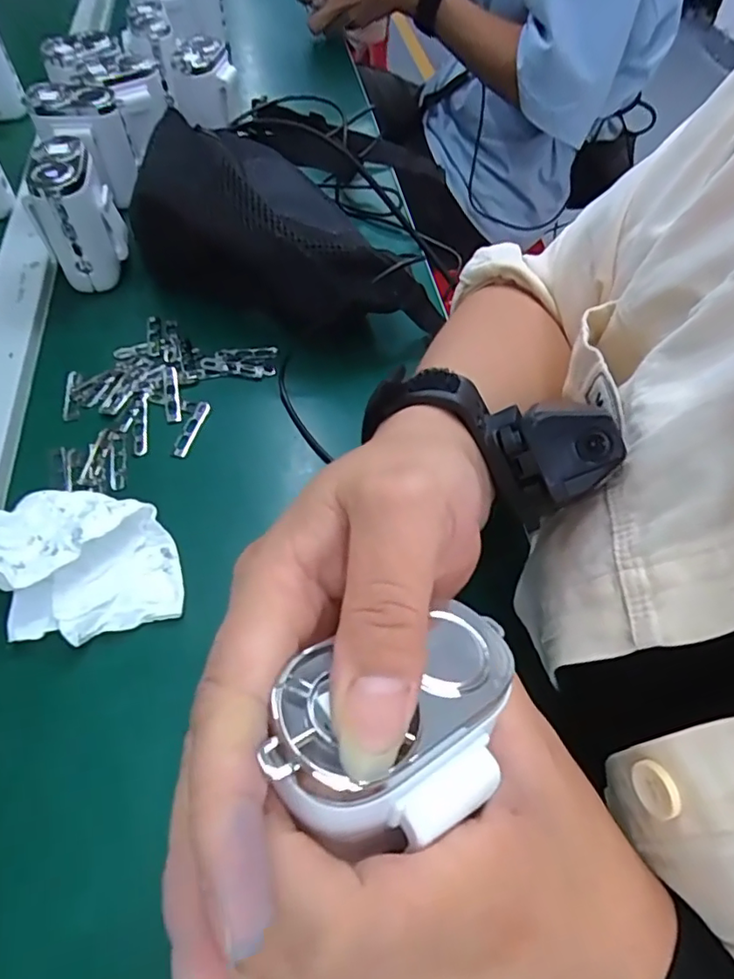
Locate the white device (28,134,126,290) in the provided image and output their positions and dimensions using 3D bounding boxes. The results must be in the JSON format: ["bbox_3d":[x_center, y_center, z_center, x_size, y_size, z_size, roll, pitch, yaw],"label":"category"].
[{"bbox_3d":[-0.210,-0.198,0.417,0.052,0.083,0.060,-19,58,-15],"label":"white device"}]

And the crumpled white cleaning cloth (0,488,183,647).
[{"bbox_3d":[-0.152,0.034,0.295,0.084,0.025,0.106,-36,64,-24],"label":"crumpled white cleaning cloth"}]

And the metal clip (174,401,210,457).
[{"bbox_3d":[-0.112,-0.039,0.363,0.010,0.006,0.042,14,56,6],"label":"metal clip"}]

